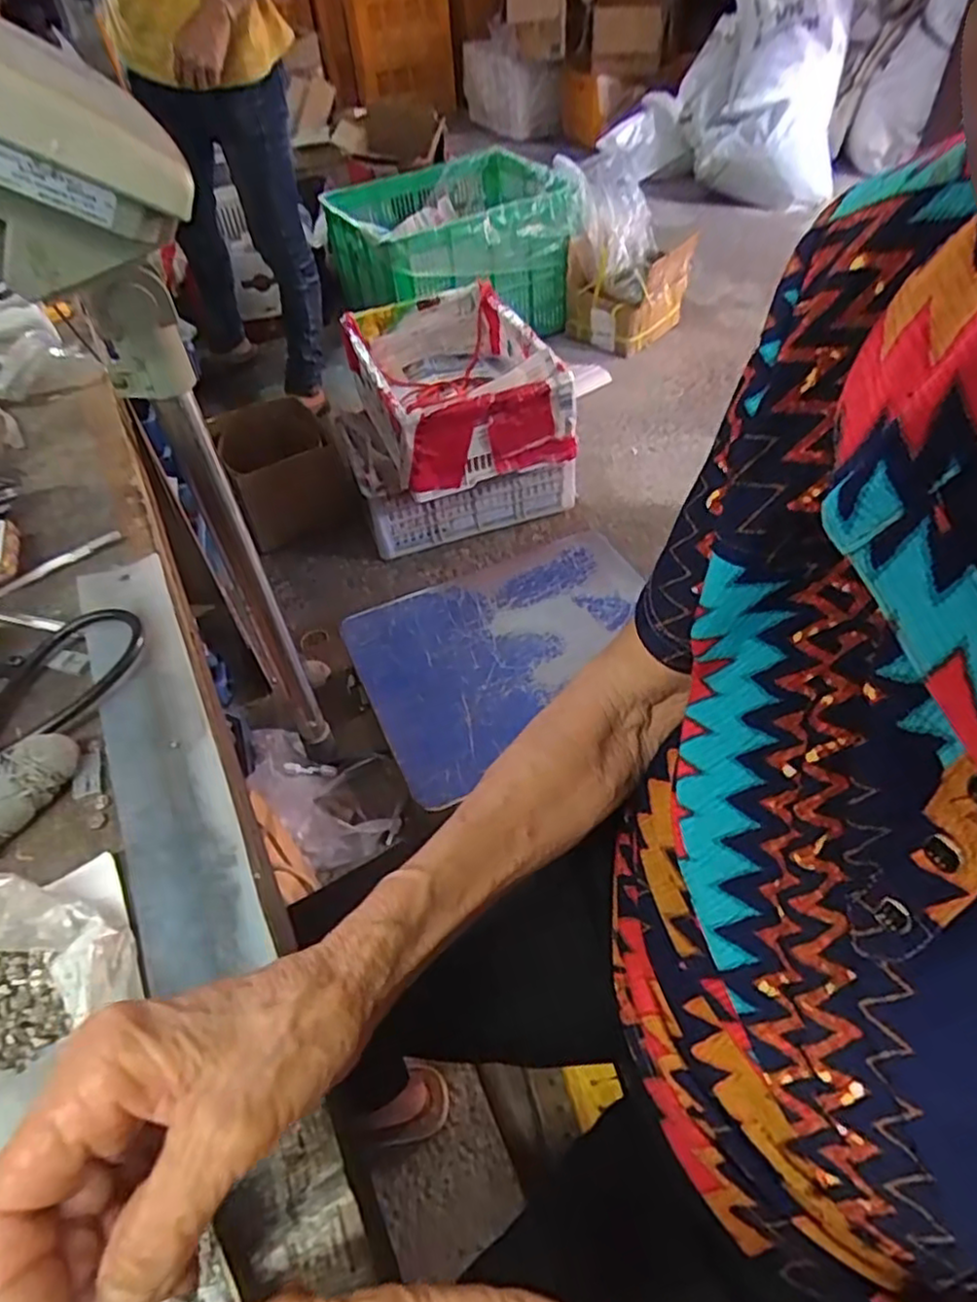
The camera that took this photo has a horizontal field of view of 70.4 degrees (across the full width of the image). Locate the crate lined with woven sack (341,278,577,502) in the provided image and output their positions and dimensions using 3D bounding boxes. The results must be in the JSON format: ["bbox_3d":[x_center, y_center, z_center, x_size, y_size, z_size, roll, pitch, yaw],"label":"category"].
[{"bbox_3d":[-0.069,-0.518,1.352,0.328,0.203,0.430,-17,50,-10],"label":"crate lined with woven sack"}]

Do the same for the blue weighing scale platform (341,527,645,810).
[{"bbox_3d":[0.045,-0.014,1.121,0.504,0.021,0.370,-24,52,-16],"label":"blue weighing scale platform"}]

